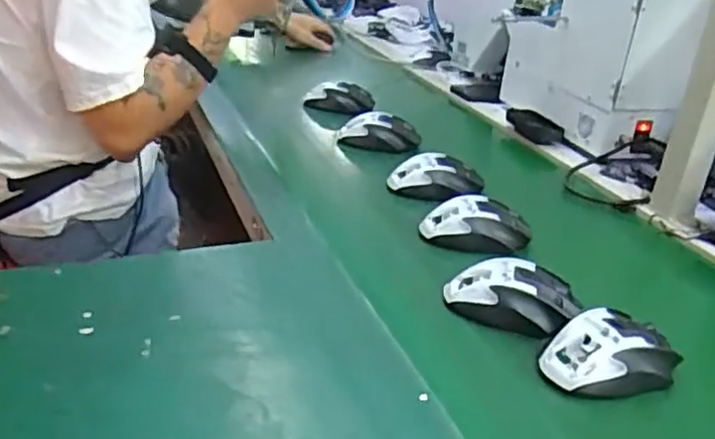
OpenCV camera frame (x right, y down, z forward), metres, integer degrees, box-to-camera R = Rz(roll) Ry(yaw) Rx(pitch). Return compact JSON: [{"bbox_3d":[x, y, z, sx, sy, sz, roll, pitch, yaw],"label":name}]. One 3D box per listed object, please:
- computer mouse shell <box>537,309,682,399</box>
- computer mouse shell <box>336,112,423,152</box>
[{"bbox_3d":[0.200,0.103,0.533,0.107,0.038,0.072,-10,28,-29],"label":"computer mouse shell"},{"bbox_3d":[0.031,-0.125,0.991,0.118,0.041,0.054,10,25,11],"label":"computer mouse shell"}]

